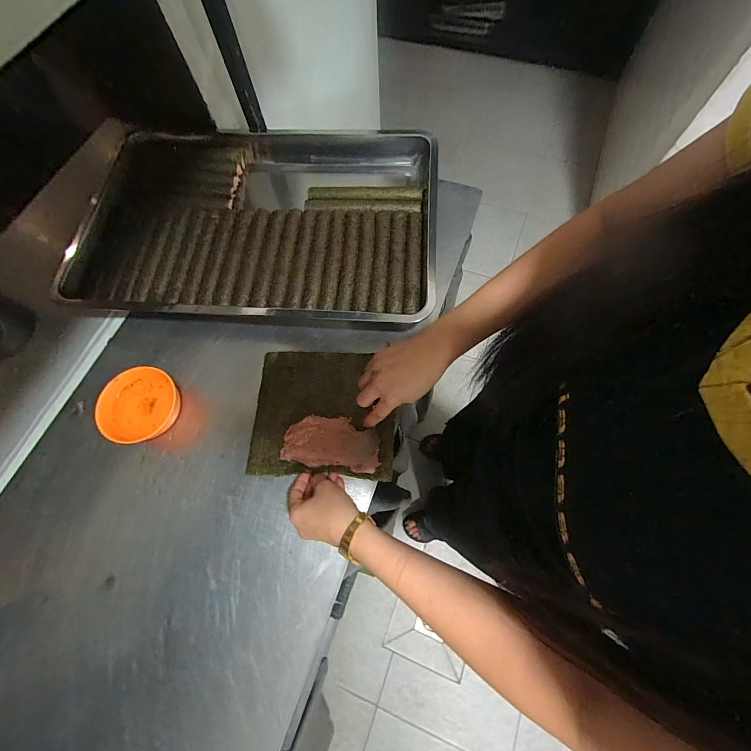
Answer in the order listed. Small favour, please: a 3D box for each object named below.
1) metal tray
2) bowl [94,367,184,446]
[{"bbox_3d":[-0.212,-0.275,0.588,0.623,0.065,0.412,2,70,4],"label":"metal tray"},{"bbox_3d":[-0.331,0.044,0.485,0.096,0.049,0.108,9,71,6],"label":"bowl"}]

